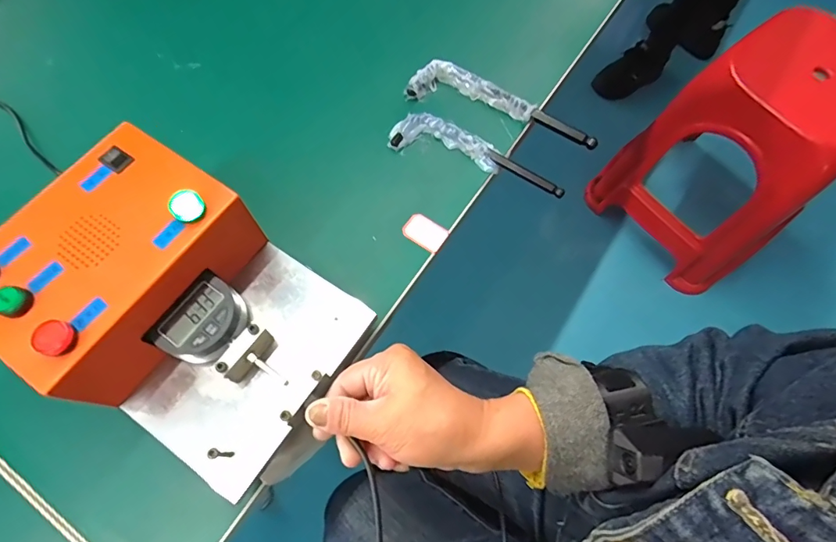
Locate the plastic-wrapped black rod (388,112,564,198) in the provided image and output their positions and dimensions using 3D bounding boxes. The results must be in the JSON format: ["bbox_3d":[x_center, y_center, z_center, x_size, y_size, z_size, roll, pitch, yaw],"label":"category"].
[{"bbox_3d":[0.053,-0.104,0.397,0.159,0.013,0.039,22,70,7],"label":"plastic-wrapped black rod"}]

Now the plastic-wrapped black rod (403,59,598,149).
[{"bbox_3d":[0.079,-0.157,0.418,0.177,0.016,0.039,20,70,7],"label":"plastic-wrapped black rod"}]

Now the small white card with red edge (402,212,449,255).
[{"bbox_3d":[0.006,-0.033,0.373,0.036,0.005,0.024,35,72,12],"label":"small white card with red edge"}]

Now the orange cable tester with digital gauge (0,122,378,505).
[{"bbox_3d":[-0.154,0.022,0.288,0.203,0.075,0.149,31,71,10],"label":"orange cable tester with digital gauge"}]

